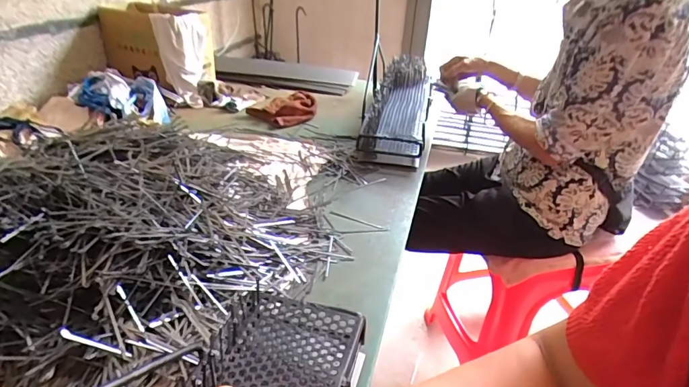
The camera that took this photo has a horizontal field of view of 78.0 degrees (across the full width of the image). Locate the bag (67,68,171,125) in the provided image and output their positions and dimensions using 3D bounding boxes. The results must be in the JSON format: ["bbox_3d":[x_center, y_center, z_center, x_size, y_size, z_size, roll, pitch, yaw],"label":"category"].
[{"bbox_3d":[-0.632,-0.269,1.199,0.226,0.116,0.175,-16,37,-29],"label":"bag"}]

